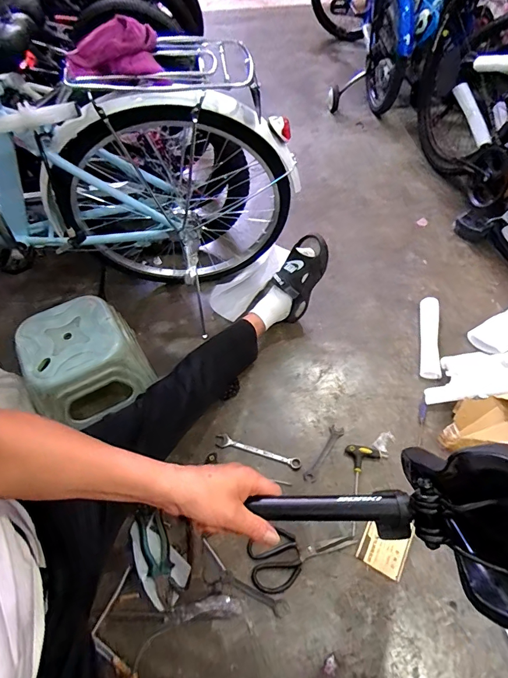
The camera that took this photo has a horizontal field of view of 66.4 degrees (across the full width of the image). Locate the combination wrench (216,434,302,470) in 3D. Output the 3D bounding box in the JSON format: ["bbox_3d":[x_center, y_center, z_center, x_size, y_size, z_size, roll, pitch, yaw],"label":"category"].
[{"bbox_3d":[0.009,0.270,0.935,0.210,0.006,0.033,13,57,11],"label":"combination wrench"}]

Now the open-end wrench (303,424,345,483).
[{"bbox_3d":[0.170,0.275,0.937,0.034,0.010,0.160,27,61,19],"label":"open-end wrench"}]

